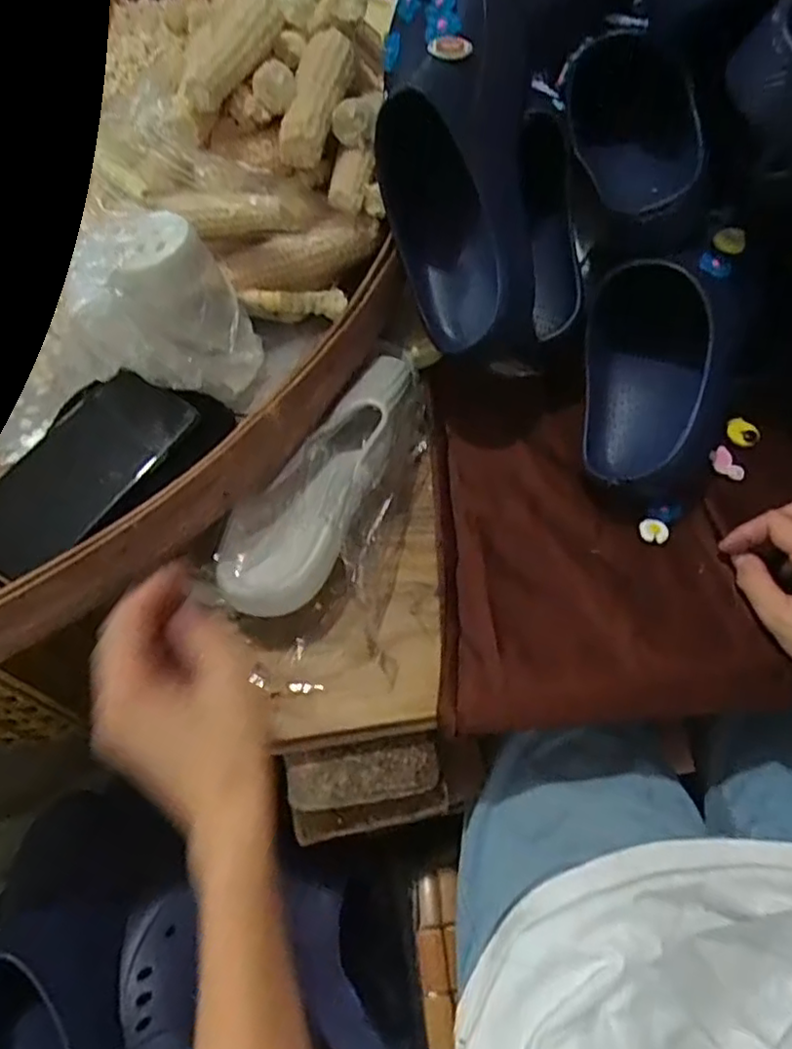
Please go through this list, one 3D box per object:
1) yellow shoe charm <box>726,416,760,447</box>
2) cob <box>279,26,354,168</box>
[{"bbox_3d":[0.284,-0.075,0.526,0.027,0.010,0.019,28,64,18],"label":"yellow shoe charm"},{"bbox_3d":[-0.061,-0.333,0.495,0.036,0.030,0.110,12,77,10],"label":"cob"}]

